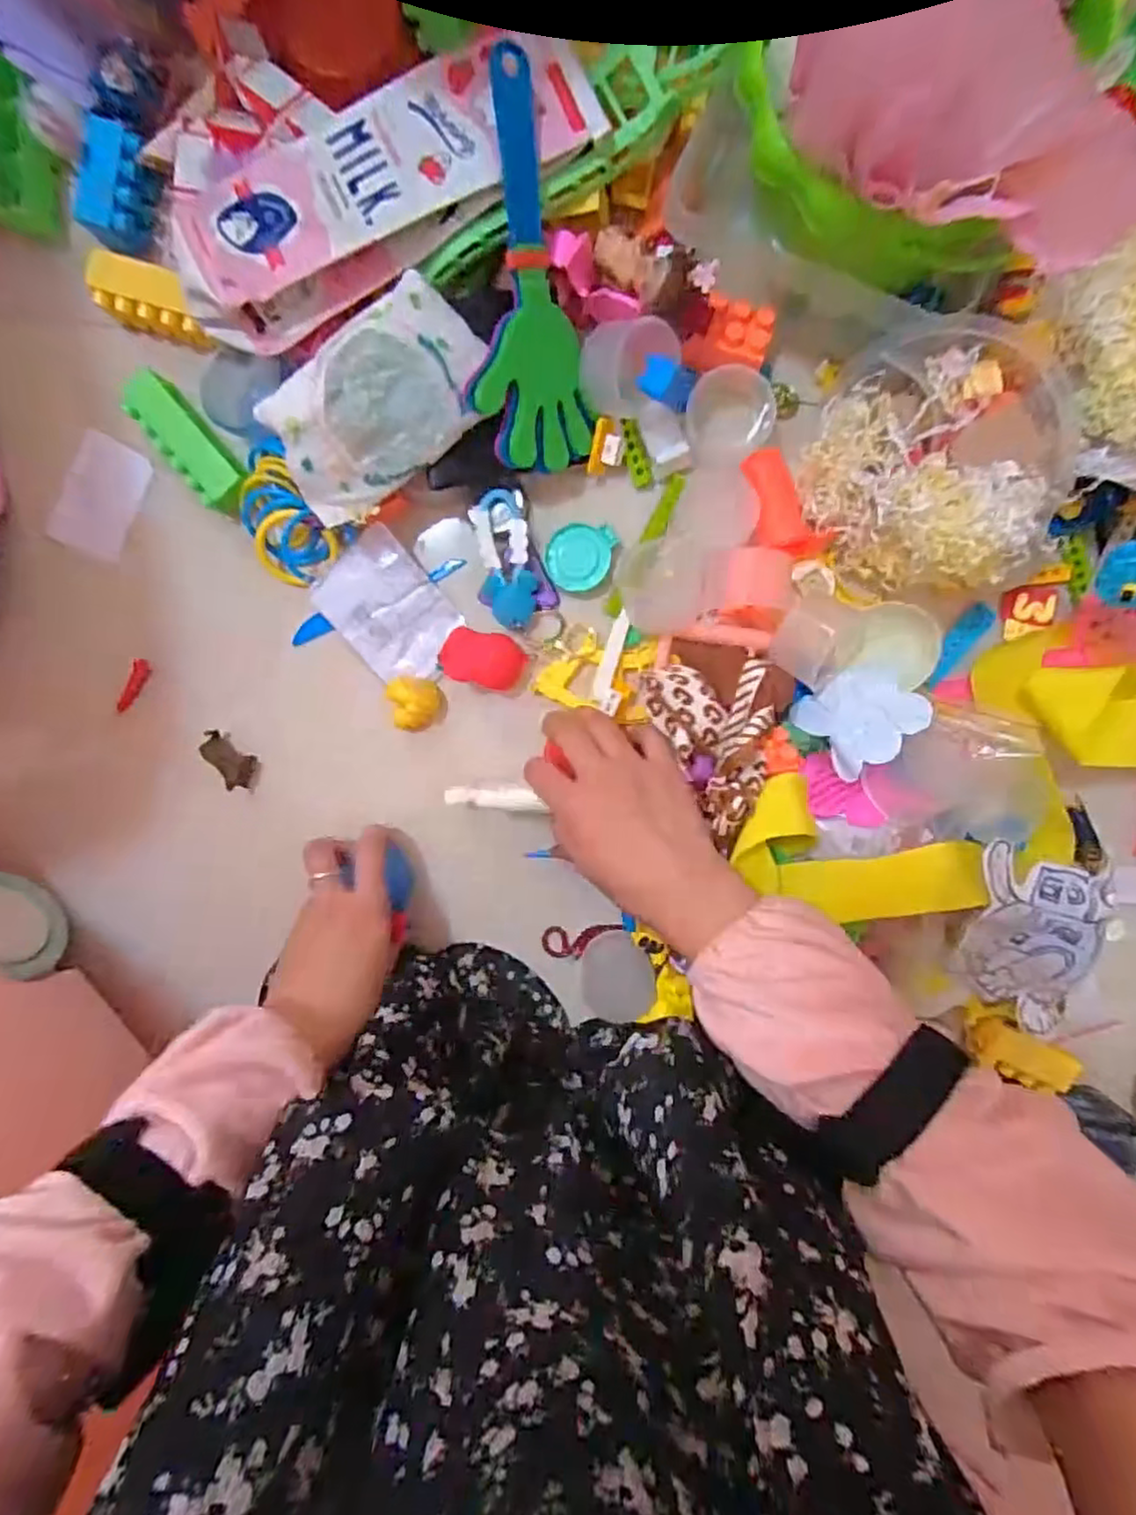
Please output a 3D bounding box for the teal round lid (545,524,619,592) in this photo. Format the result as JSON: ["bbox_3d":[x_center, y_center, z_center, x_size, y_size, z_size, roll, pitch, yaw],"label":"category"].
[{"bbox_3d":[0.008,-0.127,0.433,0.043,0.008,0.039,3,97,2],"label":"teal round lid"}]

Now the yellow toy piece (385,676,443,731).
[{"bbox_3d":[-0.101,-0.036,0.446,0.030,0.024,0.035,-11,96,3],"label":"yellow toy piece"}]

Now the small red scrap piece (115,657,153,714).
[{"bbox_3d":[-0.300,-0.049,0.470,0.010,0.012,0.039,25,97,-1],"label":"small red scrap piece"}]

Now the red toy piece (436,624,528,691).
[{"bbox_3d":[-0.054,-0.063,0.437,0.052,0.019,0.034,11,97,1],"label":"red toy piece"}]

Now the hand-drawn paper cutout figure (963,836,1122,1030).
[{"bbox_3d":[0.276,0.111,0.407,0.077,0.016,0.120,4,117,4],"label":"hand-drawn paper cutout figure"}]

